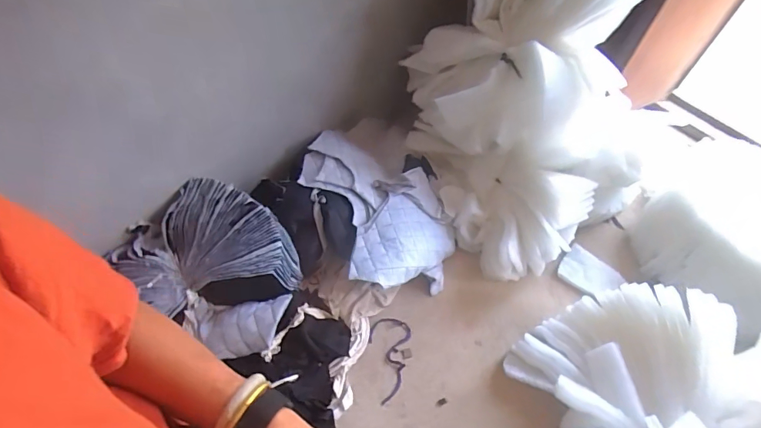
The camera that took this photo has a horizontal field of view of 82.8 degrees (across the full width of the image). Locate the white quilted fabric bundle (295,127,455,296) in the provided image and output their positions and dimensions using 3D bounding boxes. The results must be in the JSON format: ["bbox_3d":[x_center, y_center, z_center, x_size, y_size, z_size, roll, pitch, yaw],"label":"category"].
[{"bbox_3d":[-0.020,-0.031,1.555,0.423,0.193,0.675,-23,60,-18],"label":"white quilted fabric bundle"}]

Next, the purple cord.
[{"bbox_3d":[0.015,0.457,1.371,0.125,0.006,0.256,12,56,5],"label":"purple cord"}]

